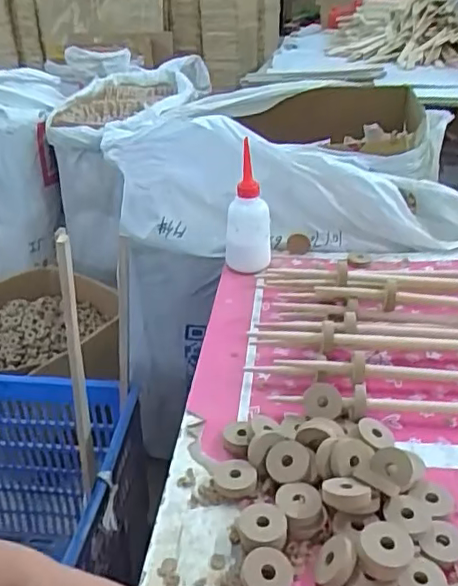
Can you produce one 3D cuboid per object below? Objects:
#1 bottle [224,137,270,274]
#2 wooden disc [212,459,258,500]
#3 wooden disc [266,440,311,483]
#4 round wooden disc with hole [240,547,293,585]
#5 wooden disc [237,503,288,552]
[{"bbox_3d":[0.025,-0.105,0.784,0.059,0.171,0.047,-2,29,0],"label":"bottle"},{"bbox_3d":[0.004,0.153,0.486,0.040,0.009,0.035,17,45,37],"label":"wooden disc"},{"bbox_3d":[0.047,0.138,0.480,0.036,0.005,0.034,-10,50,12],"label":"wooden disc"},{"bbox_3d":[0.026,0.196,0.408,0.035,0.008,0.035,2,51,-2],"label":"round wooden disc with hole"},{"bbox_3d":[0.025,0.176,0.439,0.036,0.018,0.037,0,30,0],"label":"wooden disc"}]

